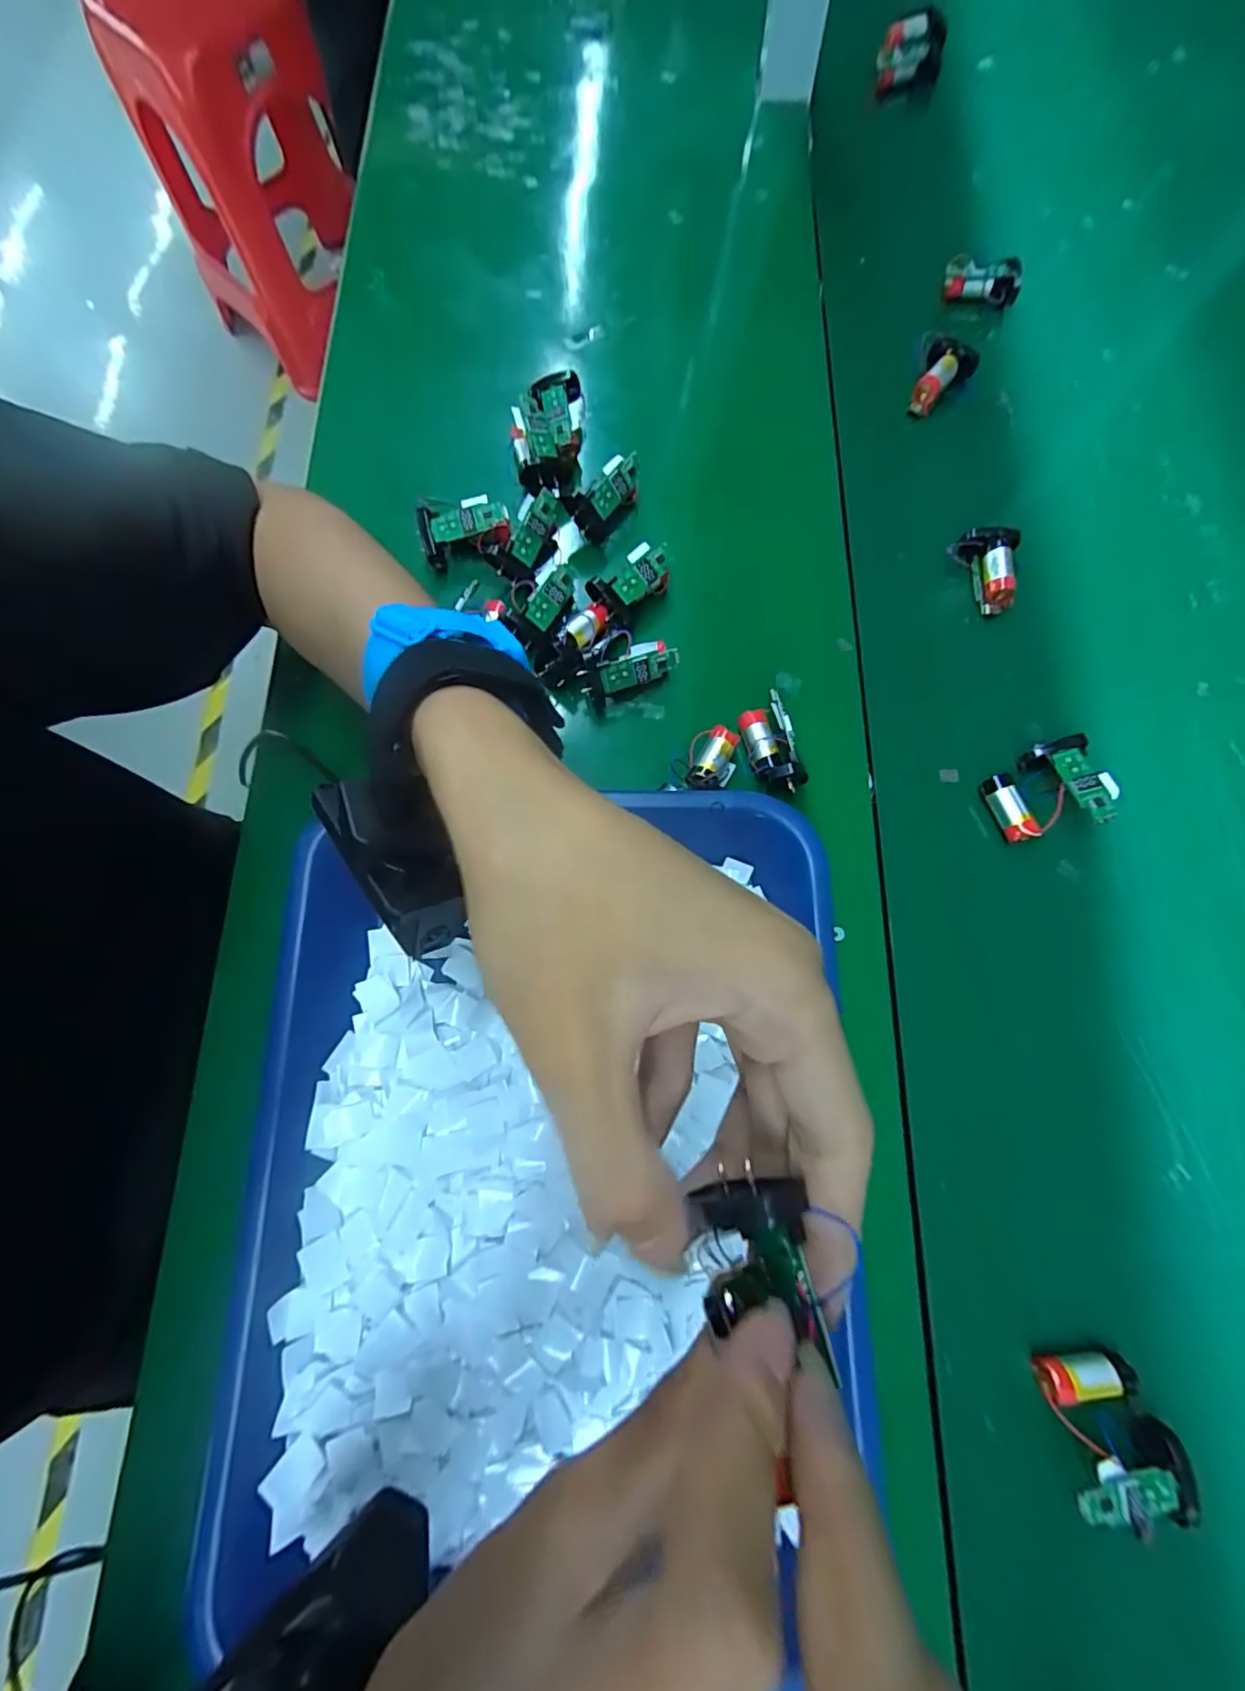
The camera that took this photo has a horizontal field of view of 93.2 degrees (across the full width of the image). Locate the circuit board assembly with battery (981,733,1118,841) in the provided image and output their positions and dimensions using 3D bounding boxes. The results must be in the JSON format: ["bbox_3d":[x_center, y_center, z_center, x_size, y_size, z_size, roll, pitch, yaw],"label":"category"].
[{"bbox_3d":[0.227,-0.030,0.317,0.055,0.026,0.049,-10,75,-2],"label":"circuit board assembly with battery"}]

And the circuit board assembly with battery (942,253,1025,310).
[{"bbox_3d":[0.254,-0.399,0.419,0.051,0.026,0.015,11,76,3],"label":"circuit board assembly with battery"}]

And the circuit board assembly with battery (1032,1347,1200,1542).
[{"bbox_3d":[0.206,0.251,0.244,0.049,0.022,0.061,-4,75,-1],"label":"circuit board assembly with battery"}]

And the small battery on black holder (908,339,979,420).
[{"bbox_3d":[0.215,-0.313,0.395,0.031,0.024,0.048,29,77,8],"label":"small battery on black holder"}]

